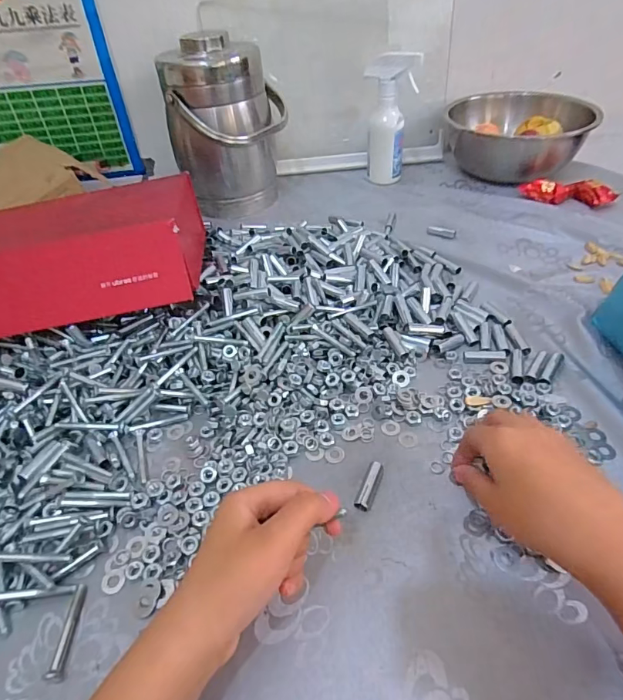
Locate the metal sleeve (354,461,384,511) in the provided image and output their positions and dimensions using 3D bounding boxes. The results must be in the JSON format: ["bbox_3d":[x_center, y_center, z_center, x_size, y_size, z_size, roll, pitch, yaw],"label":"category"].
[{"bbox_3d":[0.045,0.106,0.353,0.011,0.012,0.040,15,47,21],"label":"metal sleeve"}]

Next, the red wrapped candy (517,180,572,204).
[{"bbox_3d":[0.350,-0.240,0.679,0.031,0.026,0.067,-36,51,-29],"label":"red wrapped candy"}]

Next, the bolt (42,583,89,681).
[{"bbox_3d":[-0.160,0.183,0.295,0.011,0.006,0.055,-5,43,0],"label":"bolt"}]

